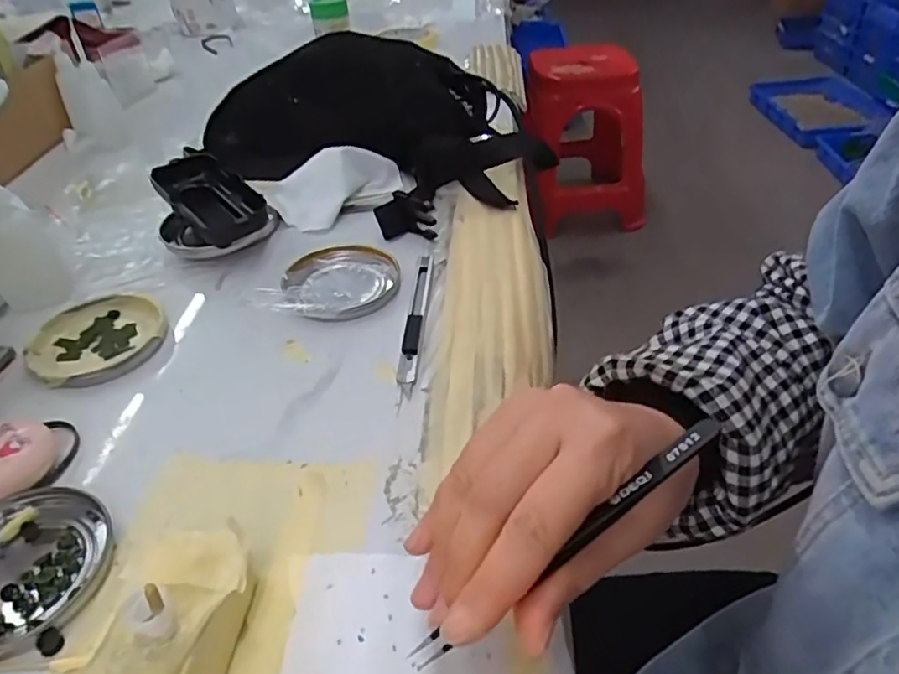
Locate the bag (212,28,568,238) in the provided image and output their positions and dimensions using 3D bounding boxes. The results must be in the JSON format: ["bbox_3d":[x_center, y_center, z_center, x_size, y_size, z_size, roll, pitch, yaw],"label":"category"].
[{"bbox_3d":[-0.073,-0.199,0.561,0.235,0.088,0.282,-22,43,-20],"label":"bag"}]

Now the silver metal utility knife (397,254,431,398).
[{"bbox_3d":[-0.021,-0.014,0.402,0.010,0.013,0.134,0,40,5],"label":"silver metal utility knife"}]

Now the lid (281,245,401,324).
[{"bbox_3d":[-0.074,-0.040,0.428,0.077,0.017,0.084,-2,39,2],"label":"lid"}]

